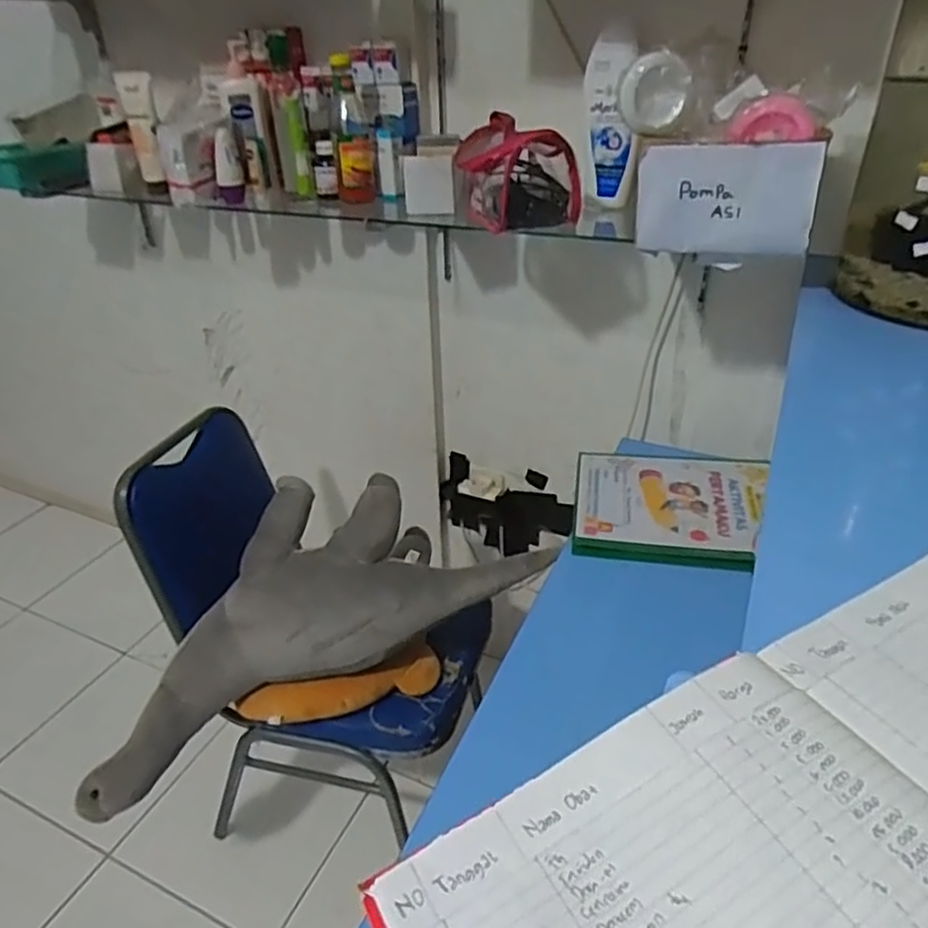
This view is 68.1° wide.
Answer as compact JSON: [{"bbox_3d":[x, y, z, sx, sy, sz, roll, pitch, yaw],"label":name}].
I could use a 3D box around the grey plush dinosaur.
[{"bbox_3d":[-0.256,0.232,1.105,0.707,0.278,0.301,-13,34,-18],"label":"grey plush dinosaur"}]

